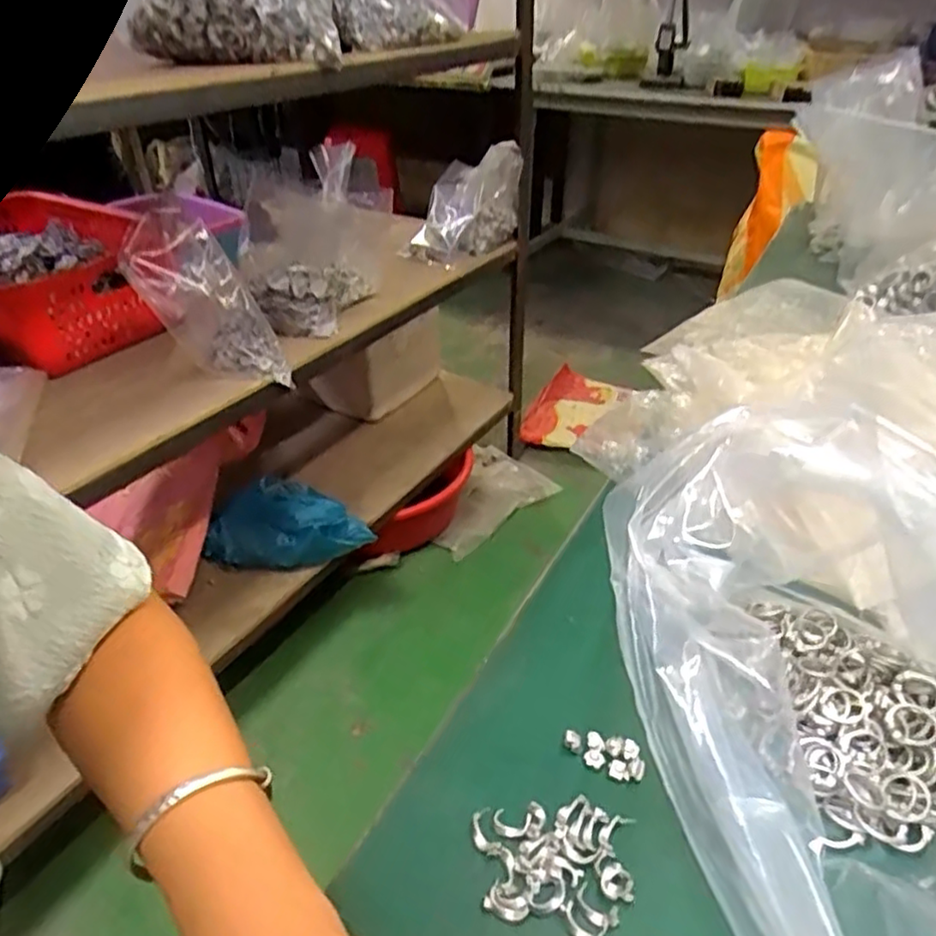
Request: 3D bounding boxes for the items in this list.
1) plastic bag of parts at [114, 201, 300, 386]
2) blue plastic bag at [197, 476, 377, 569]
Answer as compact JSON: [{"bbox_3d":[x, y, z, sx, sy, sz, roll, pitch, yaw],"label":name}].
[{"bbox_3d":[-0.362,-0.221,0.930,0.110,0.264,0.129,-25,31,15],"label":"plastic bag of parts"},{"bbox_3d":[-0.315,0.093,1.178,0.289,0.105,0.135,5,36,8],"label":"blue plastic bag"}]

